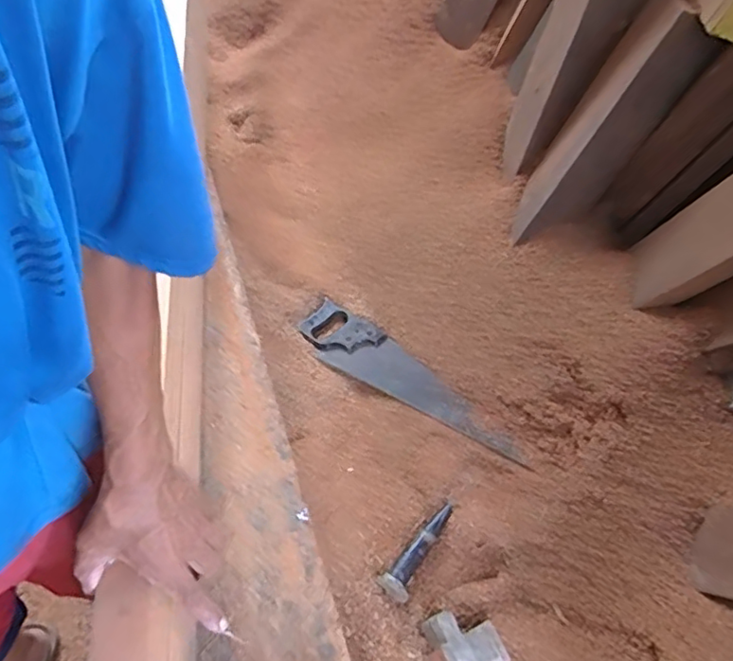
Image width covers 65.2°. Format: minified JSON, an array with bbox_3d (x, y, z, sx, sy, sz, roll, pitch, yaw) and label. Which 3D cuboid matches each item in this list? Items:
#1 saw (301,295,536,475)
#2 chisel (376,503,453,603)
[{"bbox_3d":[0.075,0.083,0.995,0.442,0.020,0.097,30,59,18],"label":"saw"},{"bbox_3d":[0.079,0.318,0.847,0.048,0.034,0.159,32,60,19],"label":"chisel"}]

